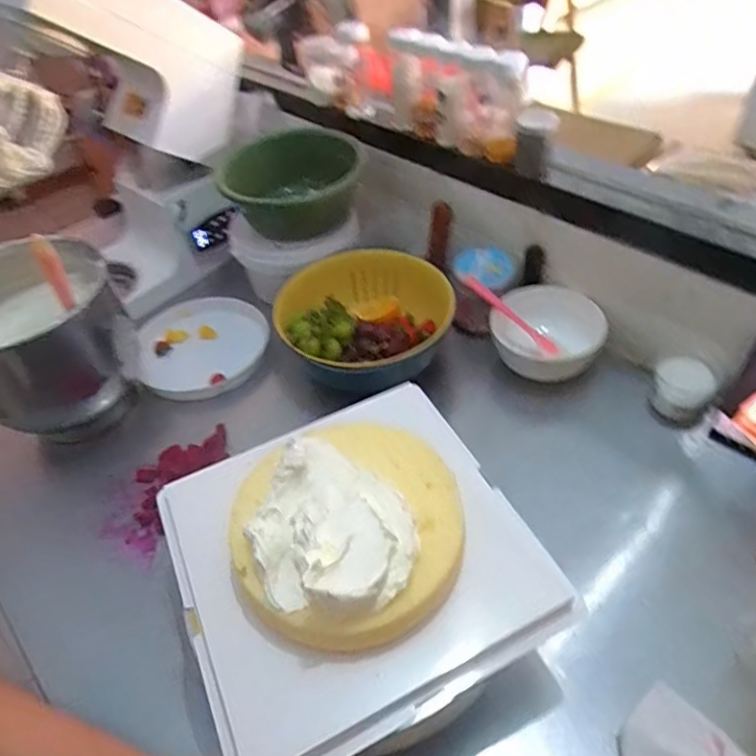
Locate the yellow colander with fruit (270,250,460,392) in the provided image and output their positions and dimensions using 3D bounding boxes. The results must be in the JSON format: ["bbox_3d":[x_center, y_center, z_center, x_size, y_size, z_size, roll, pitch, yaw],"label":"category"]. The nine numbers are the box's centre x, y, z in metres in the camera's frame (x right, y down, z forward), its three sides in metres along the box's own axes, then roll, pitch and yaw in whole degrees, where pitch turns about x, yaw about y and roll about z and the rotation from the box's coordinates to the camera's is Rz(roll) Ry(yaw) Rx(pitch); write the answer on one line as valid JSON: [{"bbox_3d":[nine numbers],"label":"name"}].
[{"bbox_3d":[-0.025,-0.084,0.818,0.231,0.100,0.218,-2,46,2],"label":"yellow colander with fruit"}]

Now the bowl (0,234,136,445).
[{"bbox_3d":[-0.427,-0.033,0.746,0.202,0.214,0.202,-2,46,2],"label":"bowl"}]

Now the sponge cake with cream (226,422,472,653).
[{"bbox_3d":[-0.029,0.104,0.463,0.190,0.067,0.187,-3,46,1],"label":"sponge cake with cream"}]

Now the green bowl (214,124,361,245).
[{"bbox_3d":[-0.131,-0.303,0.919,0.188,0.115,0.178,-2,46,2],"label":"green bowl"}]

